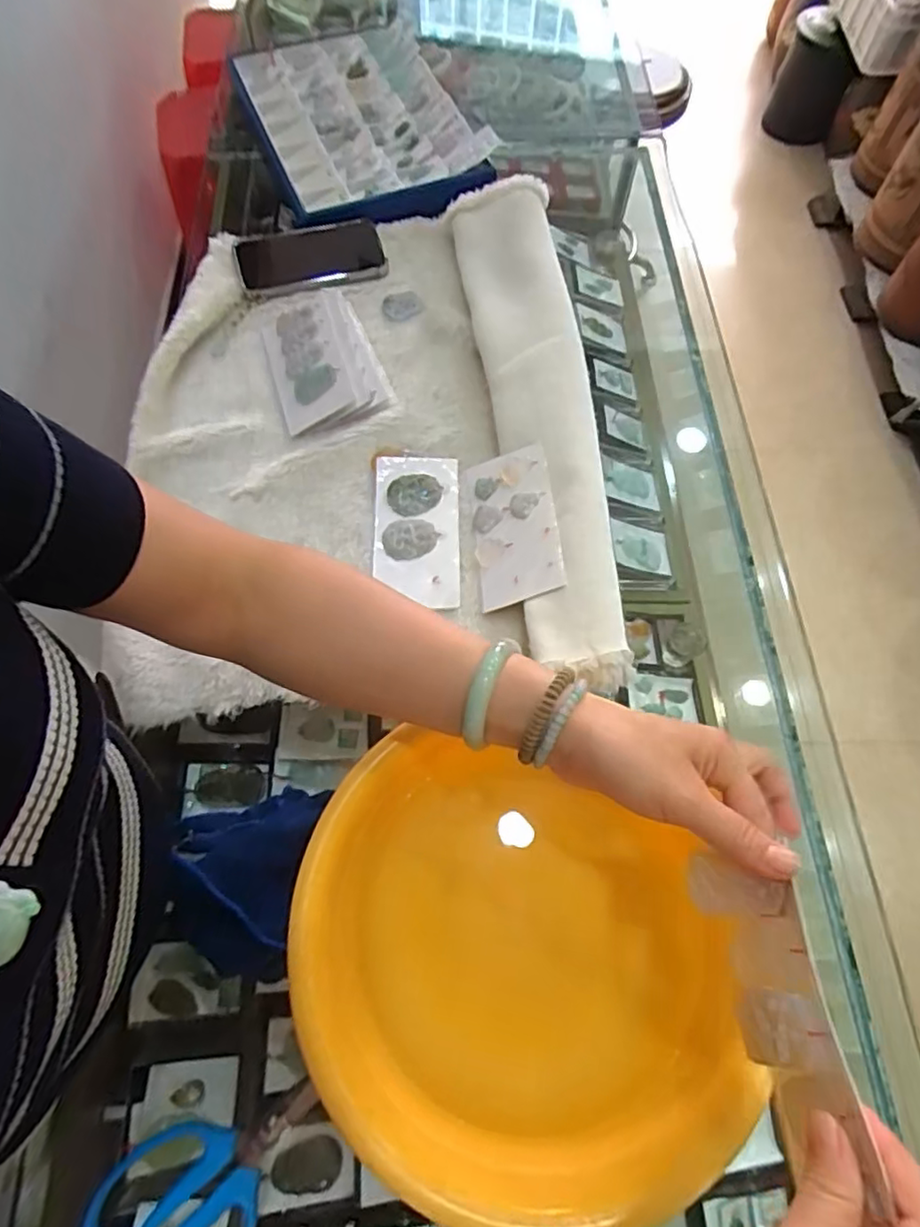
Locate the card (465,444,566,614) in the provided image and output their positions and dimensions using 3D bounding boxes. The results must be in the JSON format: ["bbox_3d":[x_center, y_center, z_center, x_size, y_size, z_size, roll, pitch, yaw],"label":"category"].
[{"bbox_3d":[0.047,-0.078,0.559,0.076,0.007,0.150,-17,63,21],"label":"card"}]

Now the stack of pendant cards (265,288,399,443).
[{"bbox_3d":[-0.139,-0.257,0.635,0.104,0.028,0.168,-19,68,-8],"label":"stack of pendant cards"}]

